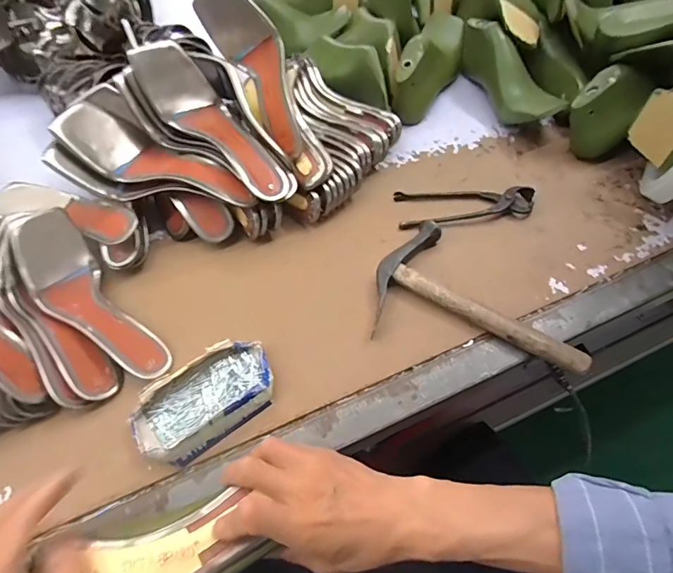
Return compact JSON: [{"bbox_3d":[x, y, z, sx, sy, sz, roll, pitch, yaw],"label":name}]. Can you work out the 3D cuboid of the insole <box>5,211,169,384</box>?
[{"bbox_3d":[-0.265,0.016,0.467,0.072,0.051,0.222,-40,76,-20],"label":"insole"}]

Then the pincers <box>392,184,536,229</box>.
[{"bbox_3d":[0.163,-0.101,0.553,0.167,0.022,0.066,-2,57,1],"label":"pincers"}]

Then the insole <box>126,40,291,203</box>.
[{"bbox_3d":[-0.139,-0.184,0.509,0.070,0.046,0.226,-41,86,-20],"label":"insole"}]

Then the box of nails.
[{"bbox_3d":[-0.127,0.111,0.425,0.135,0.034,0.080,-31,61,-16],"label":"box of nails"}]

